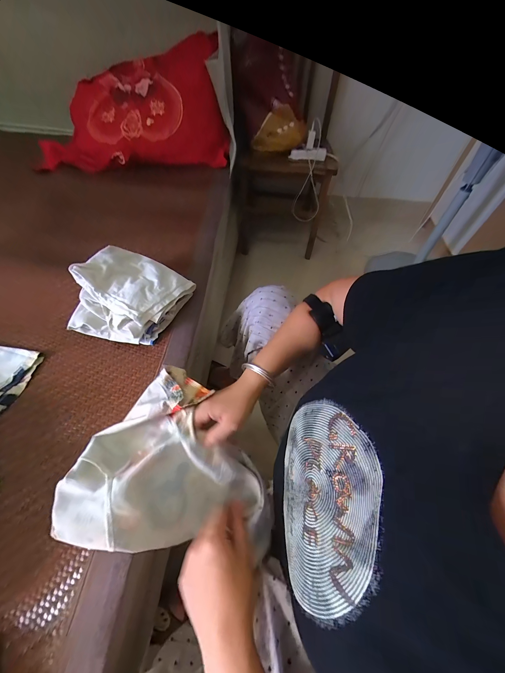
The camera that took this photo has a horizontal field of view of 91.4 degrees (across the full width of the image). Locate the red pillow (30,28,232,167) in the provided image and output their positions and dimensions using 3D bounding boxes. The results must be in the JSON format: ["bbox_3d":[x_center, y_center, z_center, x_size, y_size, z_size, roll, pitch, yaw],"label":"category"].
[{"bbox_3d":[-0.400,-0.741,0.826,0.629,0.144,0.370,6,98,7],"label":"red pillow"}]

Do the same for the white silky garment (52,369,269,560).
[{"bbox_3d":[-0.101,0.182,0.389,0.263,0.166,0.229,4,56,1],"label":"white silky garment"}]

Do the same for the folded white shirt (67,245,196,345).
[{"bbox_3d":[-0.238,-0.080,0.487,0.174,0.097,0.185,17,57,10],"label":"folded white shirt"}]

